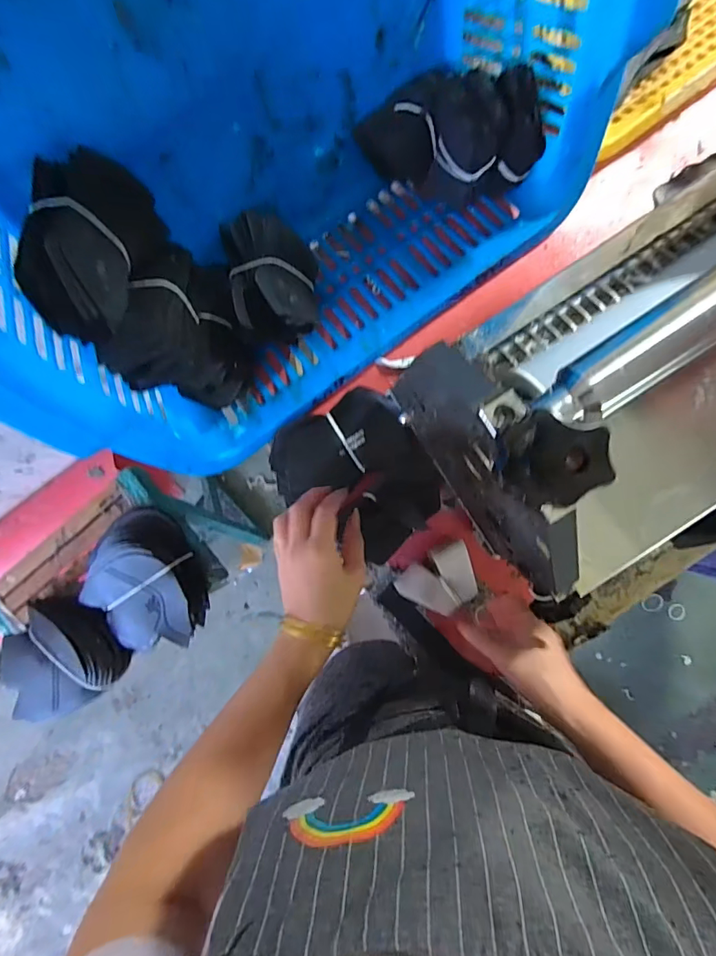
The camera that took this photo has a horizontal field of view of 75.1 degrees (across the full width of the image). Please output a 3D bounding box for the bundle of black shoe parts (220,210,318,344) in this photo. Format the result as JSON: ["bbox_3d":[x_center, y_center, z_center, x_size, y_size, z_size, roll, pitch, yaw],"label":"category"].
[{"bbox_3d":[-0.082,-0.201,0.455,0.083,0.086,0.129,-13,93,-2],"label":"bundle of black shoe parts"}]

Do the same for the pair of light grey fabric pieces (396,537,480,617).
[{"bbox_3d":[0.089,0.111,0.491,0.080,0.009,0.065,-37,93,0],"label":"pair of light grey fabric pieces"}]

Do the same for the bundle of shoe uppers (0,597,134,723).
[{"bbox_3d":[-0.462,0.277,0.730,0.200,0.068,0.176,-17,93,-2],"label":"bundle of shoe uppers"}]

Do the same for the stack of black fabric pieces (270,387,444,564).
[{"bbox_3d":[0.002,-0.006,0.489,0.140,0.032,0.165,-40,94,0],"label":"stack of black fabric pieces"}]

